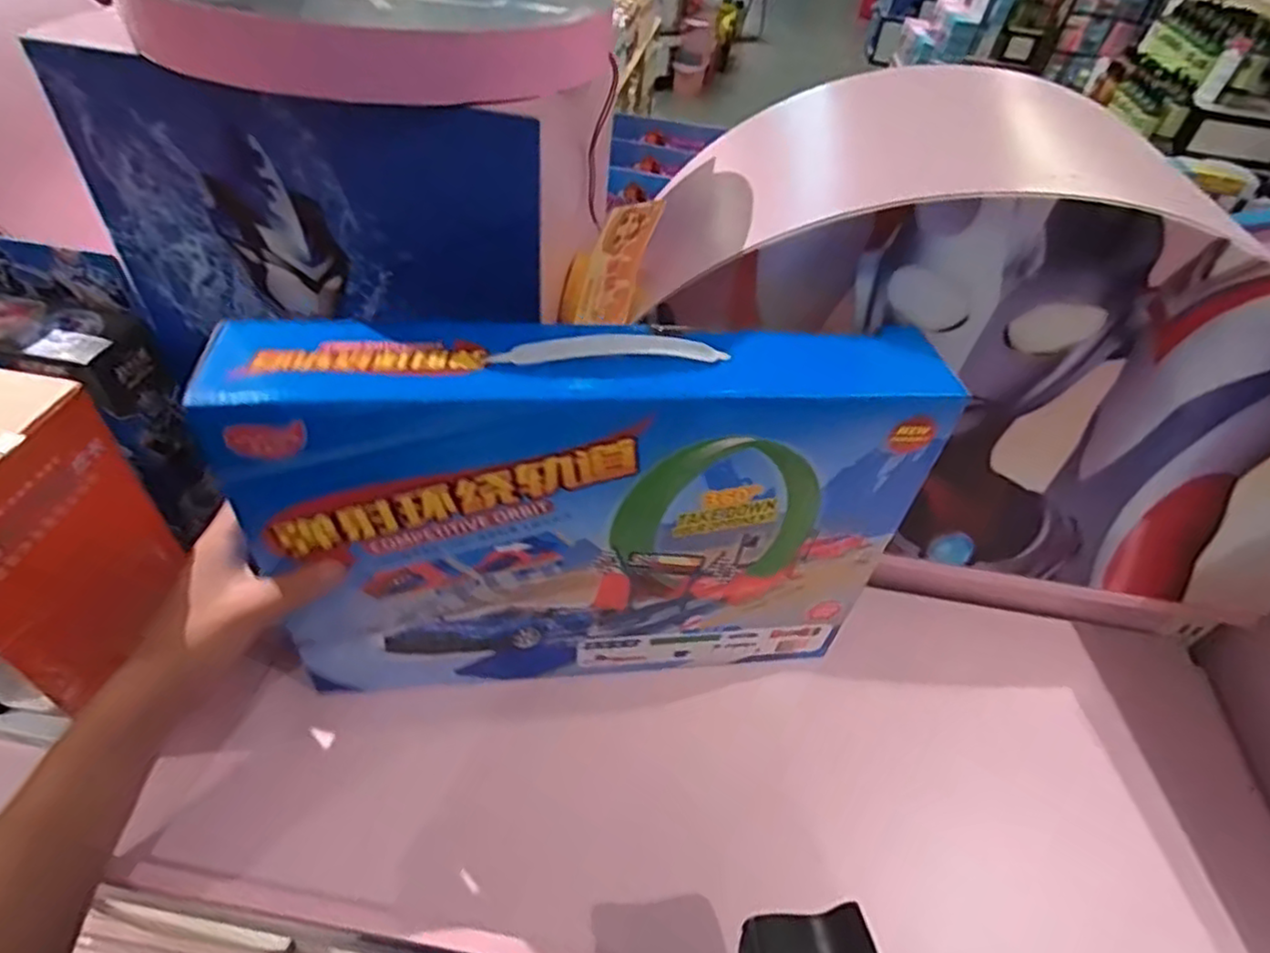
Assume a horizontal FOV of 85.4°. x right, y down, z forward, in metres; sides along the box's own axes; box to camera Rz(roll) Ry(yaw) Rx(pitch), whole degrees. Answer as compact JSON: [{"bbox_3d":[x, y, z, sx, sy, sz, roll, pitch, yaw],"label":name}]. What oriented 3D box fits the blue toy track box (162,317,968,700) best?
[{"bbox_3d":[-0.028,0.031,0.452,0.389,0.272,0.061,-2,46,-10],"label":"blue toy track box"}]

